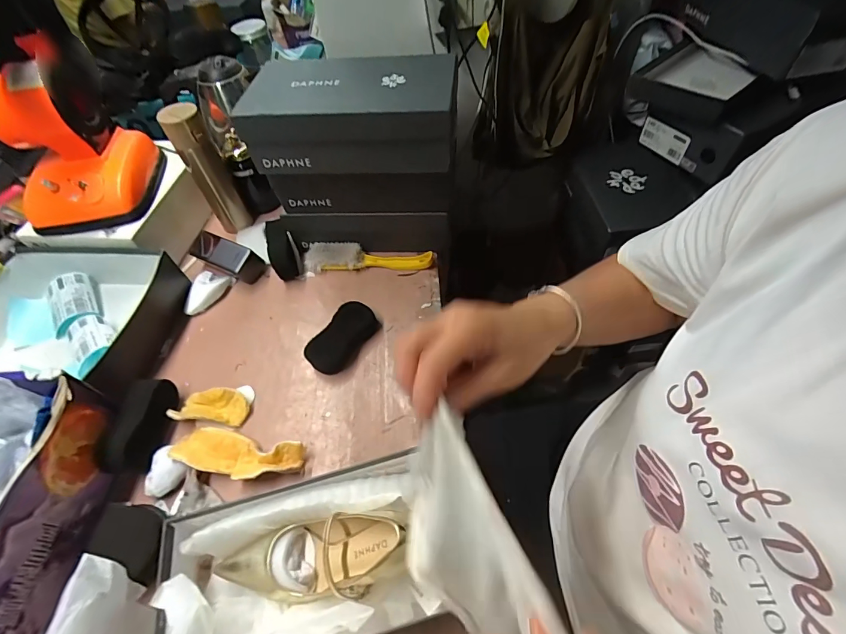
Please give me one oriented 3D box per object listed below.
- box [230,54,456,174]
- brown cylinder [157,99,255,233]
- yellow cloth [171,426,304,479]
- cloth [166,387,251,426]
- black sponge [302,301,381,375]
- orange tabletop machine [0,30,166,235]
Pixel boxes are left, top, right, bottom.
[{"bbox_3d":[-0.104,-0.314,0.593,0.307,0.108,0.183,4,55,7],"label":"box"},{"bbox_3d":[-0.393,-0.263,0.735,0.064,0.246,0.054,-34,59,-18],"label":"brown cylinder"},{"bbox_3d":[-0.248,0.186,0.534,0.173,0.031,0.055,7,55,9],"label":"yellow cloth"},{"bbox_3d":[-0.308,0.129,0.579,0.103,0.024,0.049,1,55,5],"label":"cloth"},{"bbox_3d":[-0.127,0.033,0.635,0.059,0.042,0.123,28,61,22],"label":"black sponge"},{"bbox_3d":[-0.587,-0.292,0.658,0.171,0.201,0.212,-4,54,2],"label":"orange tabletop machine"}]

